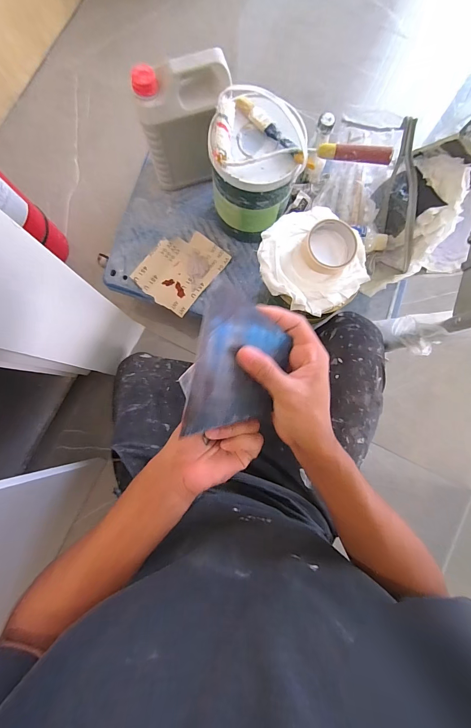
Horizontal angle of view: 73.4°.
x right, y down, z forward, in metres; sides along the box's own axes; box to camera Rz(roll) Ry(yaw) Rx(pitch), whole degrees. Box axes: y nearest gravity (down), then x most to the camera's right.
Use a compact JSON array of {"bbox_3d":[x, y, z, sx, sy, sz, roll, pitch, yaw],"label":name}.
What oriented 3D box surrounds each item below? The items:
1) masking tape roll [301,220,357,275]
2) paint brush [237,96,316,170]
[{"bbox_3d":[0.154,-0.192,0.516,0.086,0.026,0.079,0,84,-2],"label":"masking tape roll"},{"bbox_3d":[0.070,-0.393,0.541,0.174,0.019,0.027,43,84,3],"label":"paint brush"}]

